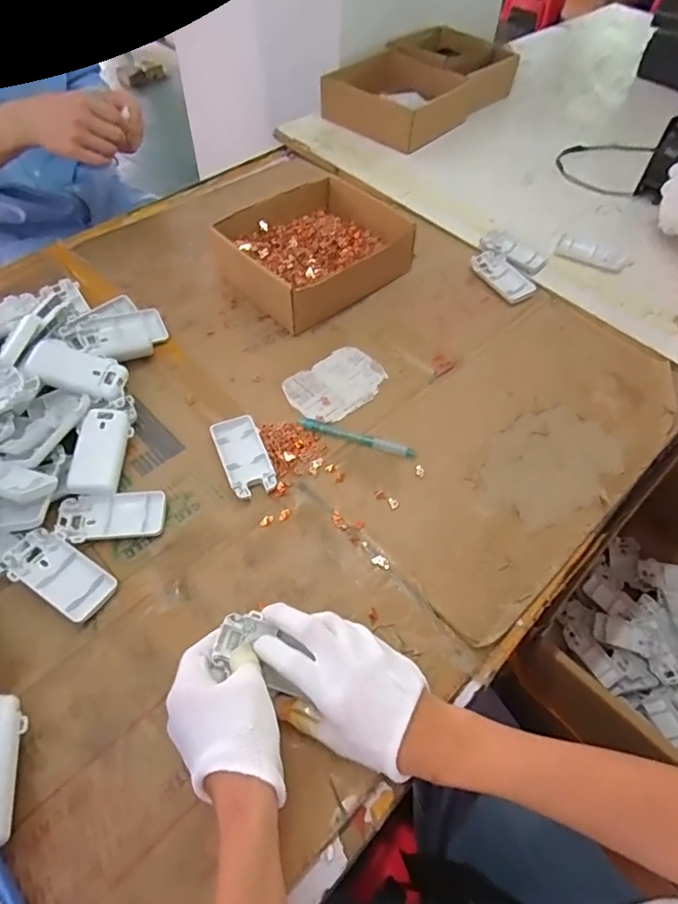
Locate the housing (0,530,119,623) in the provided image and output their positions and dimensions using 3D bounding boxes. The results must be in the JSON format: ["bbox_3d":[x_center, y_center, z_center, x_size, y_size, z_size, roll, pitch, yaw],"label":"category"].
[{"bbox_3d":[-0.246,0.106,0.468,0.098,0.022,0.048,26,60,15],"label":"housing"}]

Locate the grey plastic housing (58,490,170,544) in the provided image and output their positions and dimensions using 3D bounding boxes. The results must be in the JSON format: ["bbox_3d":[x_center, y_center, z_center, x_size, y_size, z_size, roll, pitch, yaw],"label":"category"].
[{"bbox_3d":[-0.213,0.061,0.504,0.096,0.015,0.050,-7,57,-6],"label":"grey plastic housing"}]

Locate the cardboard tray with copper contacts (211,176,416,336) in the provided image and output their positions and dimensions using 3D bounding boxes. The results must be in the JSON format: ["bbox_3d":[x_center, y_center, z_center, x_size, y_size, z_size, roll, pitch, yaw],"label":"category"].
[{"bbox_3d":[-0.035,-0.275,0.722,0.223,0.062,0.193,-35,64,-22],"label":"cardboard tray with copper contacts"}]

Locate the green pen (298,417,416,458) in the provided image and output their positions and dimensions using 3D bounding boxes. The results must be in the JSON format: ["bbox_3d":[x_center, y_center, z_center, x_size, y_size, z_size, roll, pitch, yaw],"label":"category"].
[{"bbox_3d":[0.018,-0.015,0.573,0.129,0.008,0.014,16,57,9],"label":"green pen"}]

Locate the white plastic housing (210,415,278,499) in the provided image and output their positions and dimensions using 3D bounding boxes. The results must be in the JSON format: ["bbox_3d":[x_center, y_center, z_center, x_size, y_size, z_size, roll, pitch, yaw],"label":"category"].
[{"bbox_3d":[-0.097,0.005,0.549,0.047,0.013,0.092,-20,59,-14],"label":"white plastic housing"}]

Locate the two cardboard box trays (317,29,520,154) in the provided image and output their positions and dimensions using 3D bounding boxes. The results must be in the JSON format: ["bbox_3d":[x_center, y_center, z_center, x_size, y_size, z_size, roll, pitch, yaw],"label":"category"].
[{"bbox_3d":[0.152,-0.708,1.015,0.234,0.085,0.362,37,61,21],"label":"two cardboard box trays"}]

